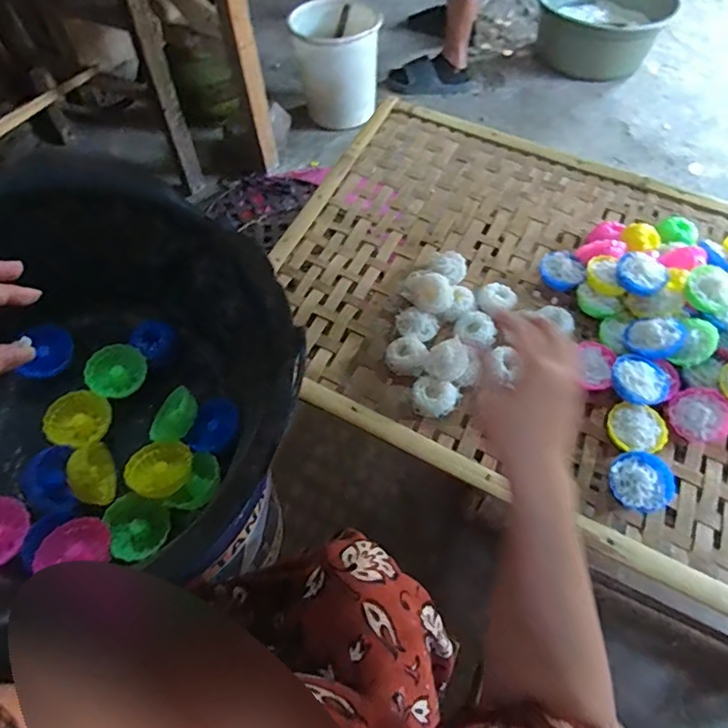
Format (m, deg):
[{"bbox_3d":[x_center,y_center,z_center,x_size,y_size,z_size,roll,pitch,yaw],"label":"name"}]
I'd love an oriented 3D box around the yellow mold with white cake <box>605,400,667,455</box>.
[{"bbox_3d":[0.306,0.077,0.580,0.062,0.034,0.054,2,58,2],"label":"yellow mold with white cake"}]

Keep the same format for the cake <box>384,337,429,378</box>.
[{"bbox_3d":[0.053,-0.009,0.639,0.049,0.023,0.048,-1,58,1],"label":"cake"}]

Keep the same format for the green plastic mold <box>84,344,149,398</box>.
[{"bbox_3d":[-0.270,0.008,0.559,0.060,0.018,0.056,-41,106,-18],"label":"green plastic mold"}]

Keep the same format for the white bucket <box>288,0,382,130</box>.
[{"bbox_3d":[-0.073,-0.814,1.407,0.209,0.264,0.212,-1,58,1],"label":"white bucket"}]

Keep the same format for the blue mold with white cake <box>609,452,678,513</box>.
[{"bbox_3d":[0.295,0.128,0.548,0.065,0.033,0.060,-1,58,1],"label":"blue mold with white cake"}]

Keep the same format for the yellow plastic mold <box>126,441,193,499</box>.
[{"bbox_3d":[-0.201,0.103,0.502,0.058,0.021,0.058,-1,58,1],"label":"yellow plastic mold"}]

